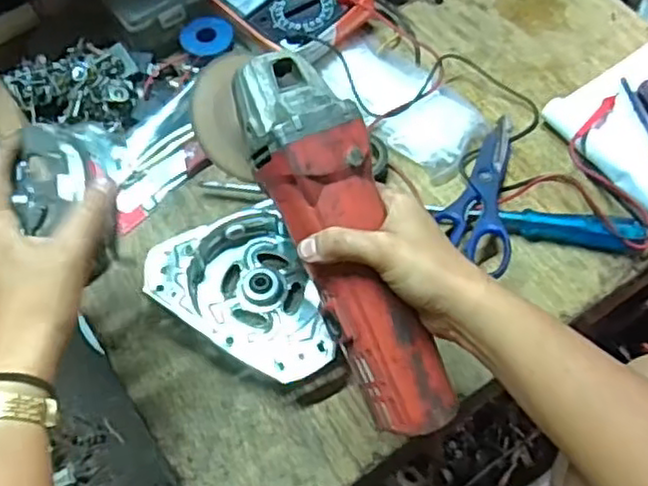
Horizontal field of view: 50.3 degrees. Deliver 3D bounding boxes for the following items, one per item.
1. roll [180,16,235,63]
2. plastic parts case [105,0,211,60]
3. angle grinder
[{"bbox_3d":[-0.123,-0.214,0.718,0.054,0.016,0.046,-23,63,-11],"label":"roll"},{"bbox_3d":[-0.176,-0.249,0.736,0.091,0.055,0.087,-27,64,-13],"label":"plastic parts case"},{"bbox_3d":[0.003,-0.008,0.449,0.084,0.073,0.273,-25,85,-12],"label":"angle grinder"}]

